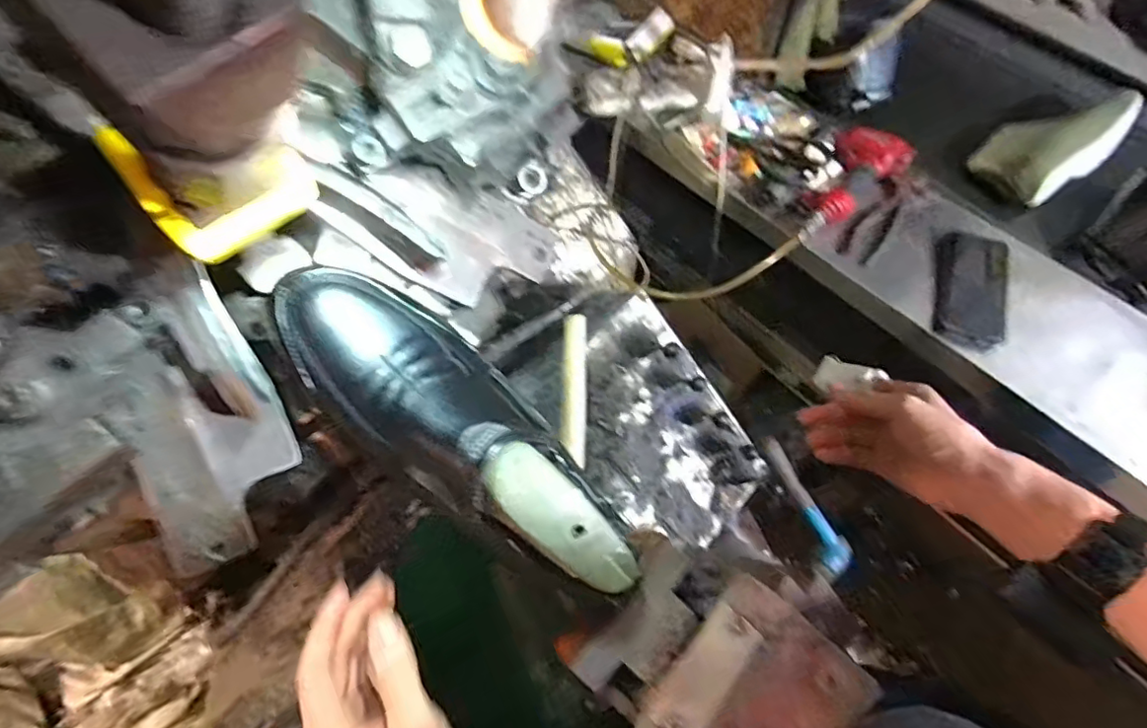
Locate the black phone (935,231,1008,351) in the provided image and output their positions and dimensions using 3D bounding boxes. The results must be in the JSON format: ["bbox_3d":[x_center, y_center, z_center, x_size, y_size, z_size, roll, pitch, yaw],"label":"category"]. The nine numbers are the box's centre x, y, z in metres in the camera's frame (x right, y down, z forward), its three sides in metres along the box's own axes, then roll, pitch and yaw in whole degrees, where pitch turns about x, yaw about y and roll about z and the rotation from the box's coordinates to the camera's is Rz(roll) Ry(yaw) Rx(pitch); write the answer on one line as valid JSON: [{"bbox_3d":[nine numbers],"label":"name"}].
[{"bbox_3d":[0.552,-0.108,0.796,0.090,0.014,0.194,16,65,9],"label":"black phone"}]

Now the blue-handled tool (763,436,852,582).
[{"bbox_3d":[0.193,0.116,0.478,0.031,0.013,0.120,-26,82,-11],"label":"blue-handled tool"}]

